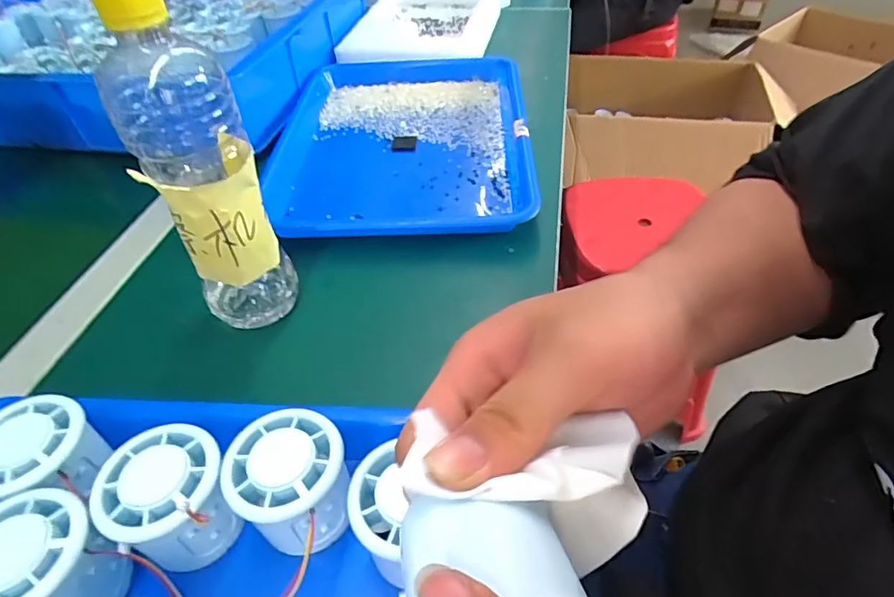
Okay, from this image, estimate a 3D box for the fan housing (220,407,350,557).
[{"bbox_3d":[-0.076,0.098,0.268,0.057,0.059,0.056,-2,46,2],"label":"fan housing"}]

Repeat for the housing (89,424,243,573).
[{"bbox_3d":[-0.136,0.104,0.265,0.054,0.059,0.055,-2,46,2],"label":"housing"}]

